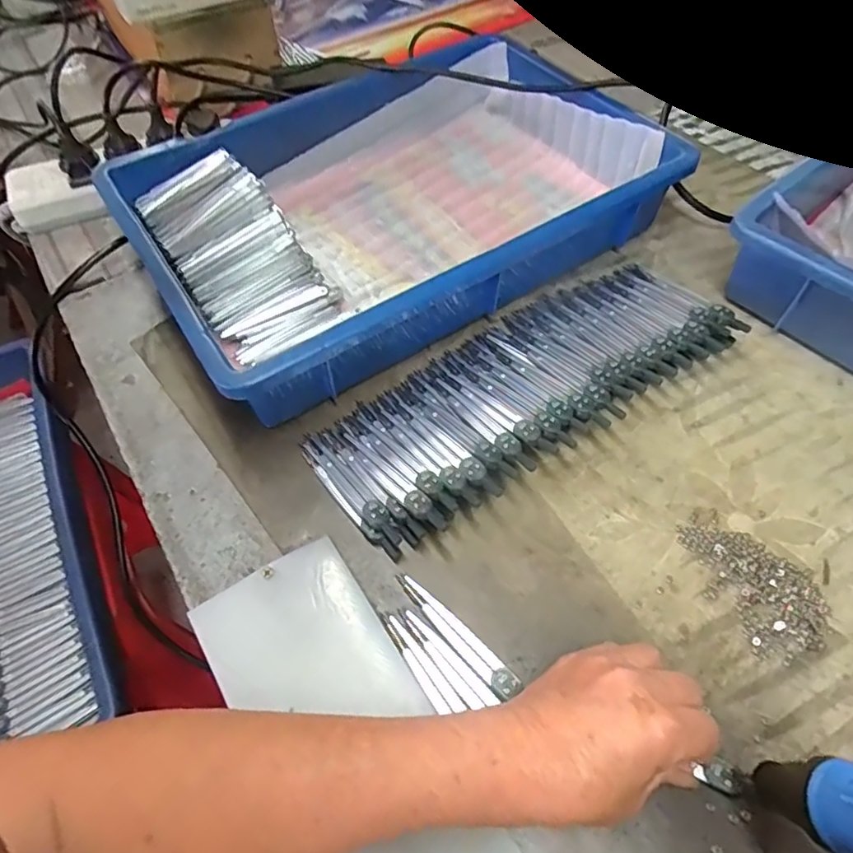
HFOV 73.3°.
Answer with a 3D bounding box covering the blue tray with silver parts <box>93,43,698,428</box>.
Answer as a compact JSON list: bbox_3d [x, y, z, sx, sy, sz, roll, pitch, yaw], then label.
[{"bbox_3d":[-0.030,-0.199,0.499,0.412,0.081,0.278,-31,63,-16],"label":"blue tray with silver parts"}]

